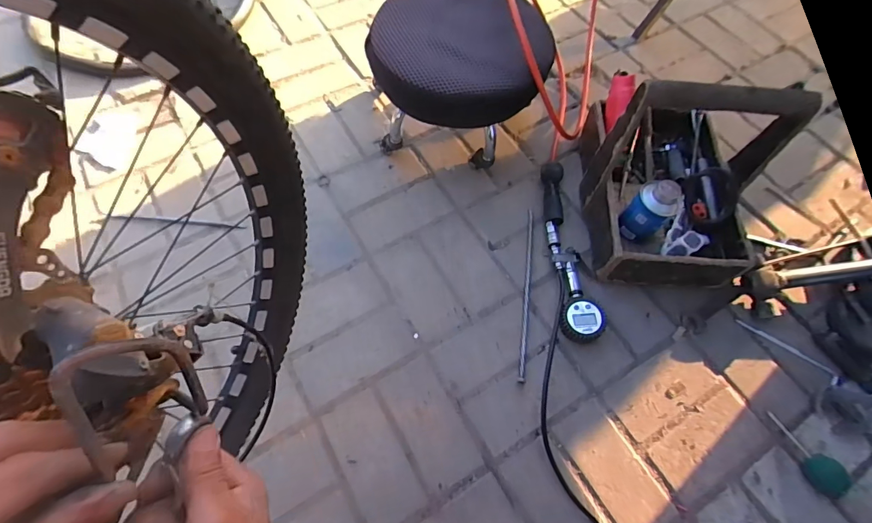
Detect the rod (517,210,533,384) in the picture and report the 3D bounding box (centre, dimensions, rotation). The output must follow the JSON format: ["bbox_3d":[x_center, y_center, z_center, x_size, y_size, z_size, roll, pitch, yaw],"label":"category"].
[{"bbox_3d":[0.162,0.052,0.747,0.011,0.011,0.326,8,65,2],"label":"rod"}]

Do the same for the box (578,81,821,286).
[{"bbox_3d":[0.408,-0.166,0.719,0.239,0.303,0.364,5,65,0],"label":"box"}]

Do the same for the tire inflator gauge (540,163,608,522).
[{"bbox_3d":[0.225,0.106,0.709,0.125,0.043,0.646,1,65,-2],"label":"tire inflator gauge"}]

